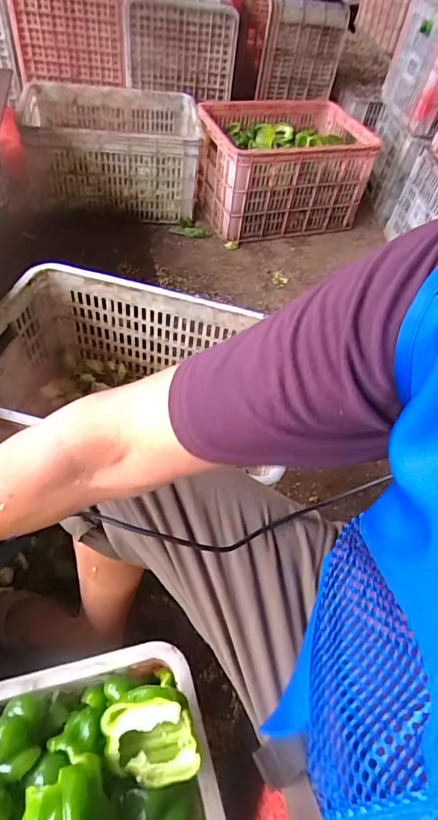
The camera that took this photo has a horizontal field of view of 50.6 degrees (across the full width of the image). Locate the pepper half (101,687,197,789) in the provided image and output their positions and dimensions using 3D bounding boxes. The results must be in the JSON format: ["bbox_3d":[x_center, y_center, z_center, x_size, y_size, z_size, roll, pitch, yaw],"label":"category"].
[{"bbox_3d":[-0.063,0.296,0.421,0.080,0.050,0.073,-4,52,-14],"label":"pepper half"}]

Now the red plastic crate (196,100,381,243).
[{"bbox_3d":[0.207,-0.762,1.484,0.540,0.278,0.327,-14,55,-22],"label":"red plastic crate"}]

